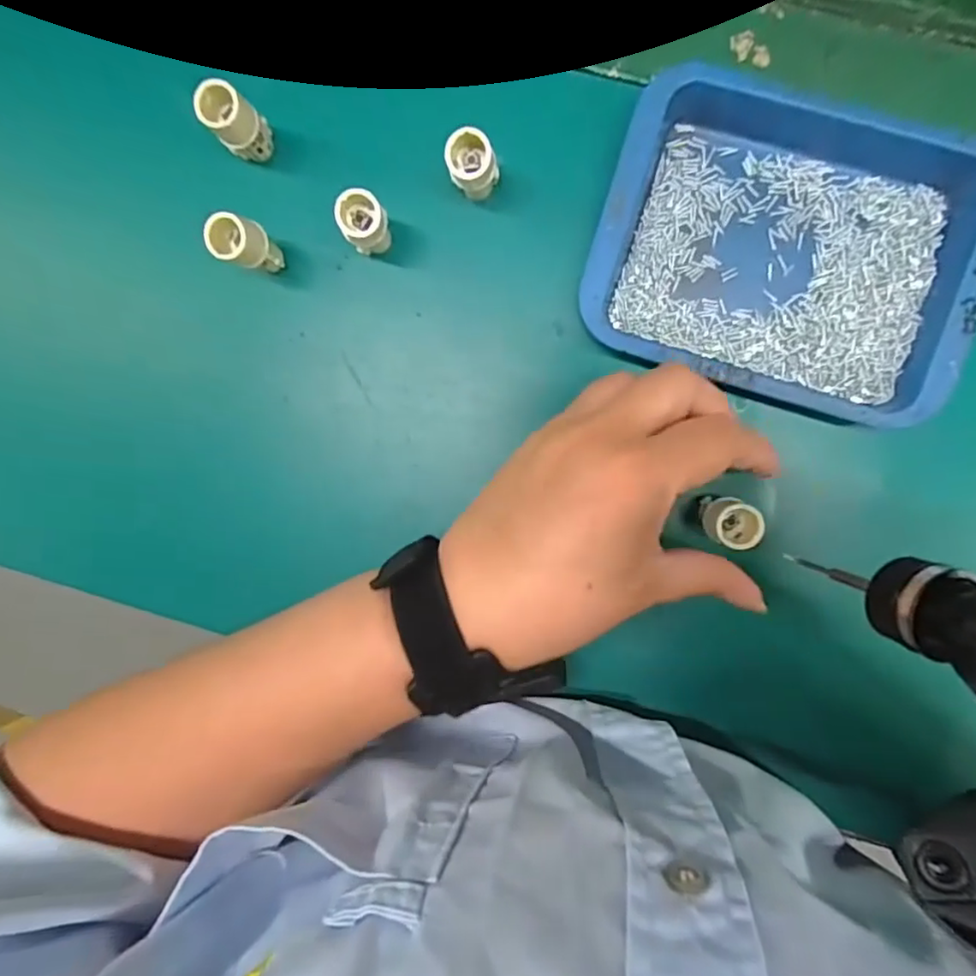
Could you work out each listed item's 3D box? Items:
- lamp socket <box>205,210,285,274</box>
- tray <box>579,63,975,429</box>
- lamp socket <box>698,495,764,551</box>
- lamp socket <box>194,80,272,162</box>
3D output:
[{"bbox_3d":[-0.108,-0.110,0.270,0.019,0.041,0.019,21,104,13],"label":"lamp socket"},{"bbox_3d":[0.127,-0.102,0.259,0.156,0.026,0.122,17,94,3],"label":"tray"},{"bbox_3d":[0.102,0.014,0.256,0.022,0.025,0.020,0,93,4],"label":"lamp socket"},{"bbox_3d":[-0.111,-0.160,0.266,0.017,0.040,0.017,12,94,4],"label":"lamp socket"}]

